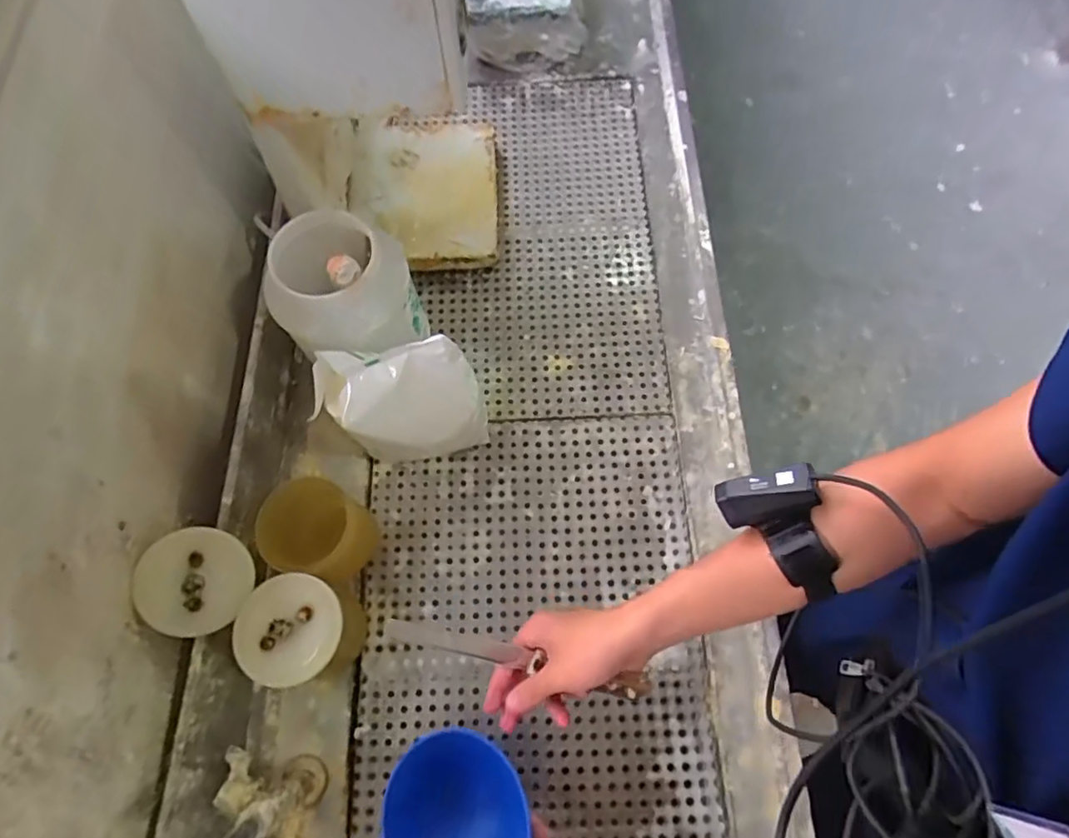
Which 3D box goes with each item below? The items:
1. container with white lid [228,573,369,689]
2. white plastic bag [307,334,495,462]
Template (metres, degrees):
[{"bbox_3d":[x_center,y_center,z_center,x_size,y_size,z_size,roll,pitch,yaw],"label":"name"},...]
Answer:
[{"bbox_3d":[-0.237,0.222,0.617,0.092,0.130,0.095,0,67,1],"label":"container with white lid"},{"bbox_3d":[-0.146,-0.022,0.623,0.163,0.143,0.089,1,67,2],"label":"white plastic bag"}]

